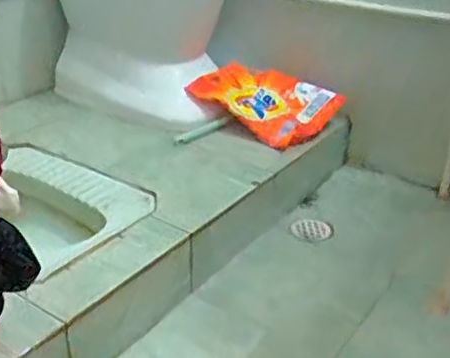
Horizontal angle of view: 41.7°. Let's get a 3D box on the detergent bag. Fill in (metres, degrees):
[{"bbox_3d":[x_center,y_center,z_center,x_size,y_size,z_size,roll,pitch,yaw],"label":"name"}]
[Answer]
[{"bbox_3d":[0.106,-0.189,1.398,0.208,0.094,0.326,-22,37,-36],"label":"detergent bag"}]

